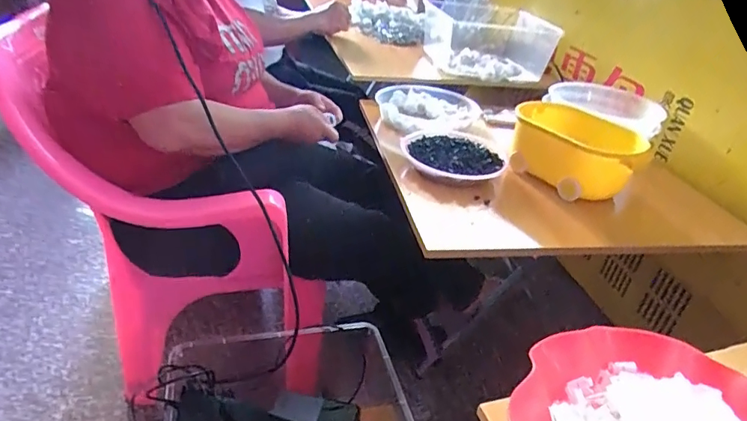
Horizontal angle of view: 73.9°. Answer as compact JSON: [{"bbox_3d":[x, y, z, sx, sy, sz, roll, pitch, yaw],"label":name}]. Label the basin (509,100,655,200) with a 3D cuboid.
[{"bbox_3d":[0.366,-0.109,0.913,0.200,0.100,0.195,5,32,-3],"label":"basin"}]

